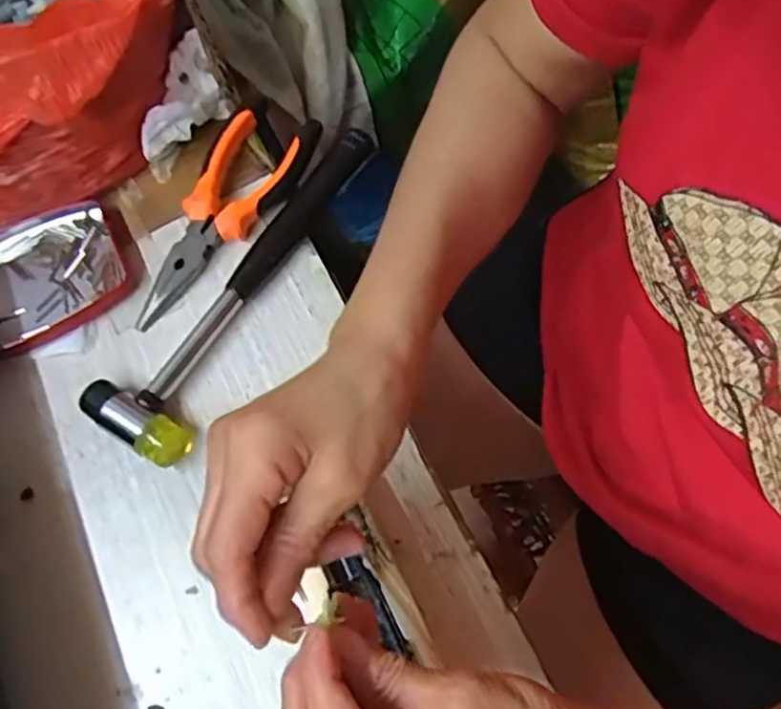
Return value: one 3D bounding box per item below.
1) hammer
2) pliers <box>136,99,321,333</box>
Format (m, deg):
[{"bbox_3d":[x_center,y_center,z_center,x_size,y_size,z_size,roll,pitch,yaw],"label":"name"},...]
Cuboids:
[{"bbox_3d":[-0.077,-0.043,0.418,0.059,0.025,0.230,33,74,18],"label":"hammer"},{"bbox_3d":[-0.106,-0.085,0.437,0.052,0.022,0.157,32,81,15],"label":"pliers"}]

